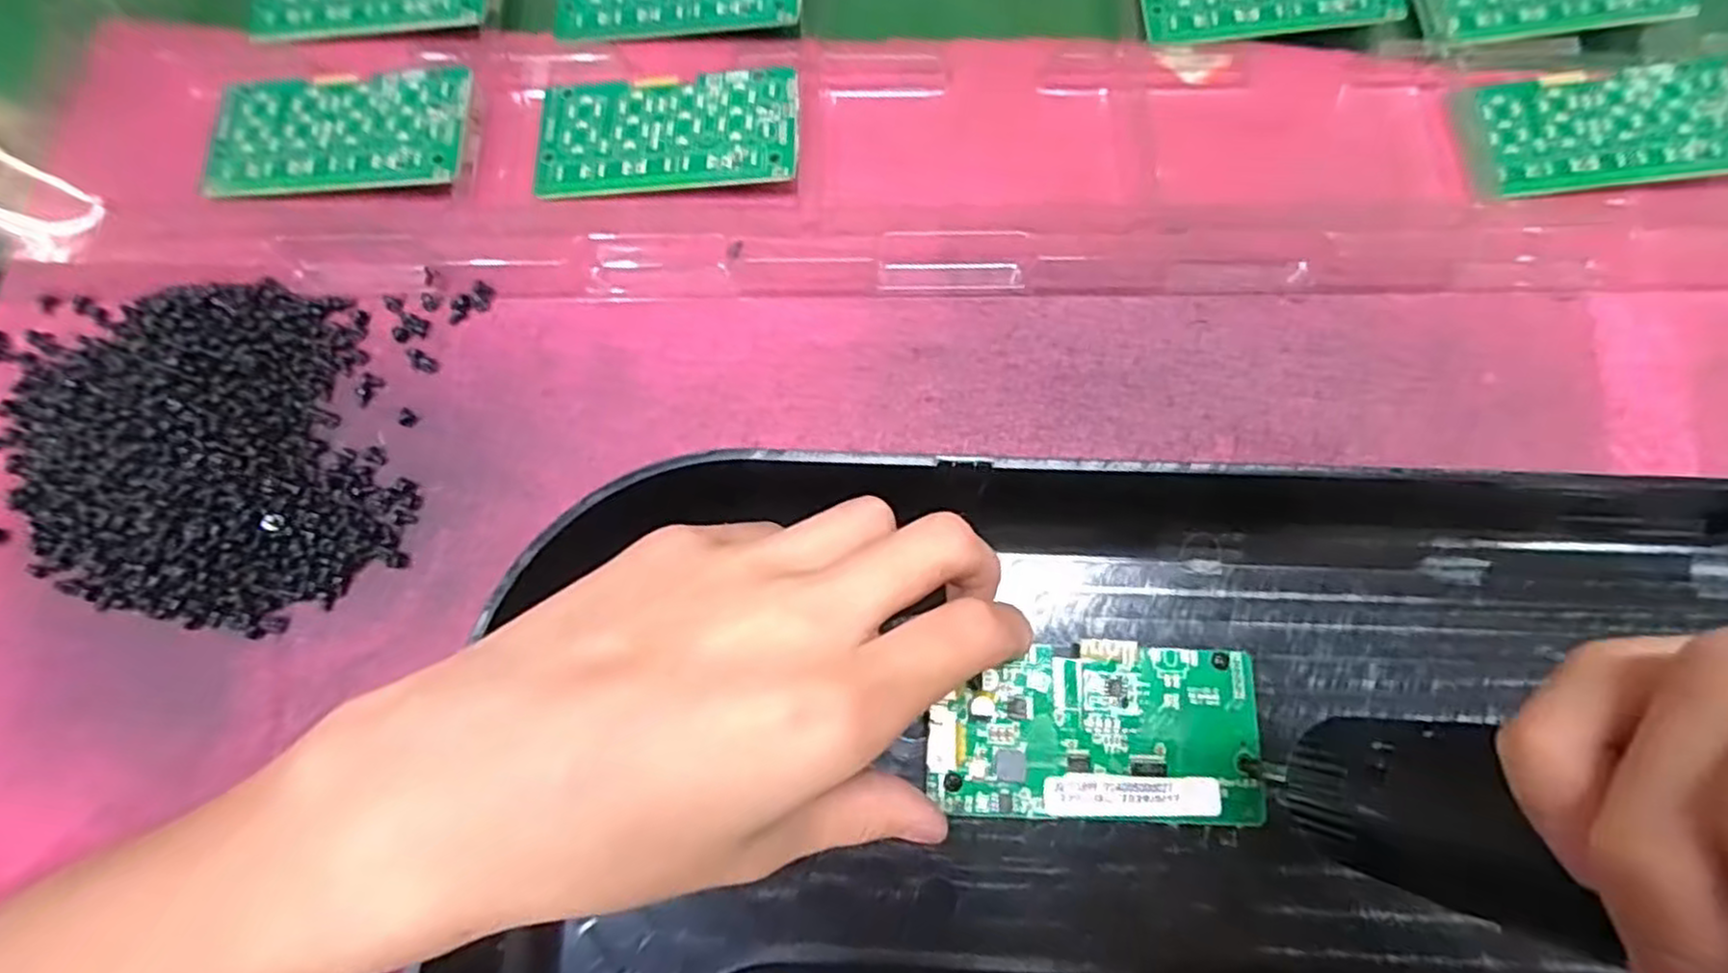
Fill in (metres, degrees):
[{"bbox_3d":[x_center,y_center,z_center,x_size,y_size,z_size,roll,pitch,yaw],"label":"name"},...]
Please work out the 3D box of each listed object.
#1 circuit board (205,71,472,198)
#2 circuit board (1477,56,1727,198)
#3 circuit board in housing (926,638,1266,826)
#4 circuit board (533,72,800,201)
[{"bbox_3d":[-0.187,-0.125,0.270,0.088,0.005,0.049,-1,76,4],"label":"circuit board"},{"bbox_3d":[0.277,-0.133,0.277,0.090,0.010,0.049,-4,76,-2],"label":"circuit board"},{"bbox_3d":[0.067,0.070,0.217,0.093,0.008,0.048,3,75,0],"label":"circuit board in housing"},{"bbox_3d":[-0.070,-0.128,0.272,0.092,0.007,0.045,-1,75,-1],"label":"circuit board"}]

